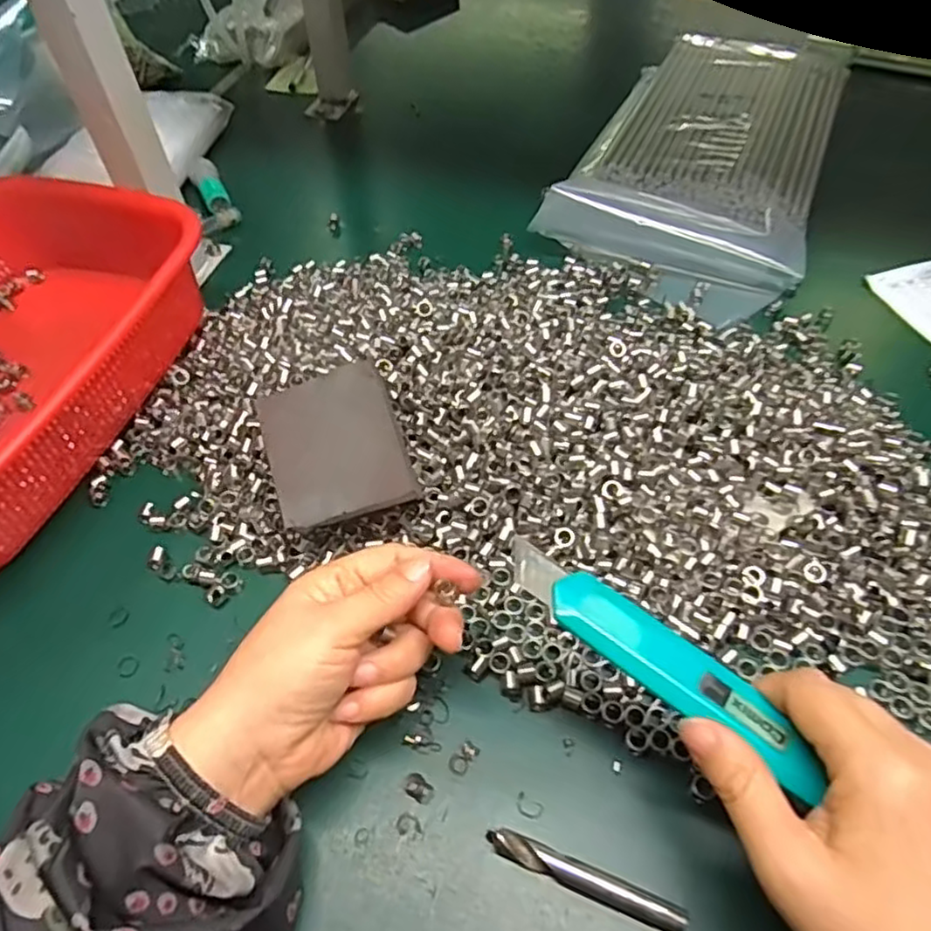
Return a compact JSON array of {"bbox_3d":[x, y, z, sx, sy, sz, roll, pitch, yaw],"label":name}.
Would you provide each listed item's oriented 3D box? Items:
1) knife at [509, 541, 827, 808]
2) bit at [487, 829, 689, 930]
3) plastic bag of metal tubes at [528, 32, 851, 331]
[{"bbox_3d":[0.072,0.070,0.251,0.126,0.011,0.029,35,58,13],"label":"knife"},{"bbox_3d":[0.047,0.164,0.269,0.079,0.012,0.011,18,53,15],"label":"bit"},{"bbox_3d":[0.213,-0.282,0.601,0.204,0.043,0.411,19,53,16],"label":"plastic bag of metal tubes"}]

